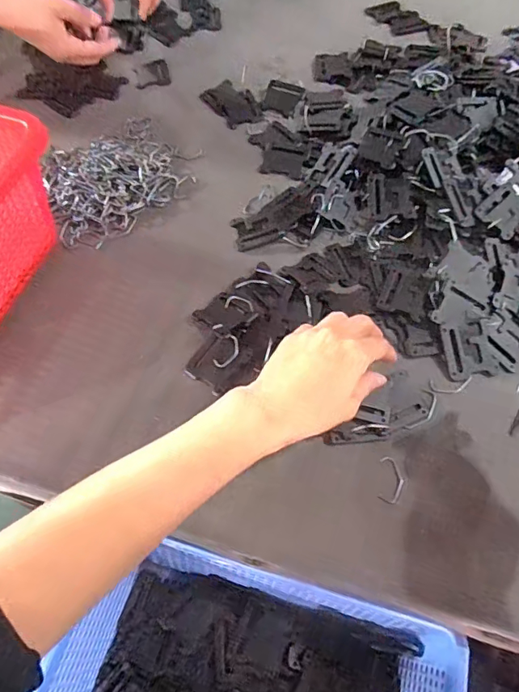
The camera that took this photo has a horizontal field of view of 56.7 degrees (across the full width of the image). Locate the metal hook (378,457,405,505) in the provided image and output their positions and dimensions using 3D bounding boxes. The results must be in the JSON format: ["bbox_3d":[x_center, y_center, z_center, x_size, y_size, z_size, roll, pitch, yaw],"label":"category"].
[{"bbox_3d":[0.103,0.105,0.375,0.019,0.004,0.035,8,63,6],"label":"metal hook"}]

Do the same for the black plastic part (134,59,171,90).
[{"bbox_3d":[-0.140,-0.356,0.629,0.043,0.005,0.053,-12,63,-4],"label":"black plastic part"}]

